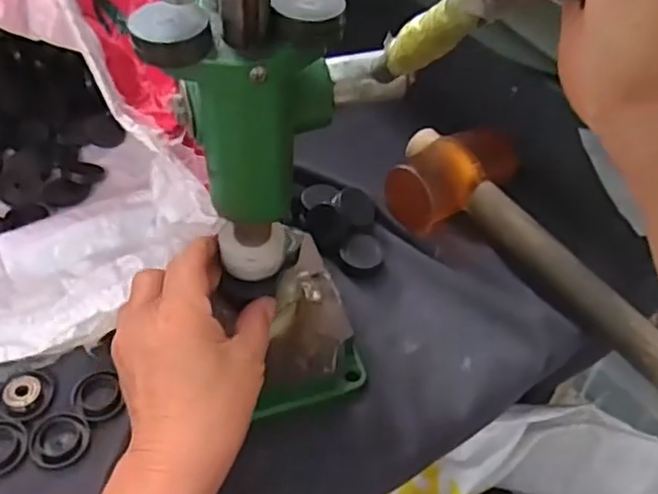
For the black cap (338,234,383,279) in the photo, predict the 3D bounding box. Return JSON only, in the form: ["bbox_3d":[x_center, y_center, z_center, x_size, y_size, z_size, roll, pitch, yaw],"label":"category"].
[{"bbox_3d":[0.025,0.006,0.502,0.032,0.013,0.031,3,48,-3],"label":"black cap"}]

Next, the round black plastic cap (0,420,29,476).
[{"bbox_3d":[-0.197,0.118,0.394,0.034,0.005,0.033,3,48,-3],"label":"round black plastic cap"}]

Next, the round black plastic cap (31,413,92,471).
[{"bbox_3d":[-0.161,0.113,0.395,0.034,0.010,0.032,3,48,-3],"label":"round black plastic cap"}]

